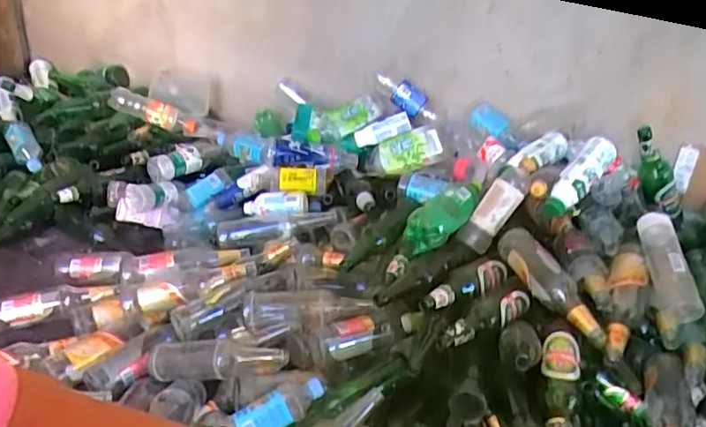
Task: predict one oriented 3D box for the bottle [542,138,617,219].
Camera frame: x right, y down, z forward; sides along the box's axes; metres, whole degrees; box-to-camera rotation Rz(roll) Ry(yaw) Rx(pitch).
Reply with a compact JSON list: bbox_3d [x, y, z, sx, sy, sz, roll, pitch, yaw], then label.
[{"bbox_3d":[0.456,-0.079,1.174,0.205,0.063,0.061,-46,49,-12],"label":"bottle"}]

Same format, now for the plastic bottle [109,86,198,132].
[{"bbox_3d":[-0.537,-0.264,1.519,0.242,0.076,0.058,18,30,17],"label":"plastic bottle"}]

